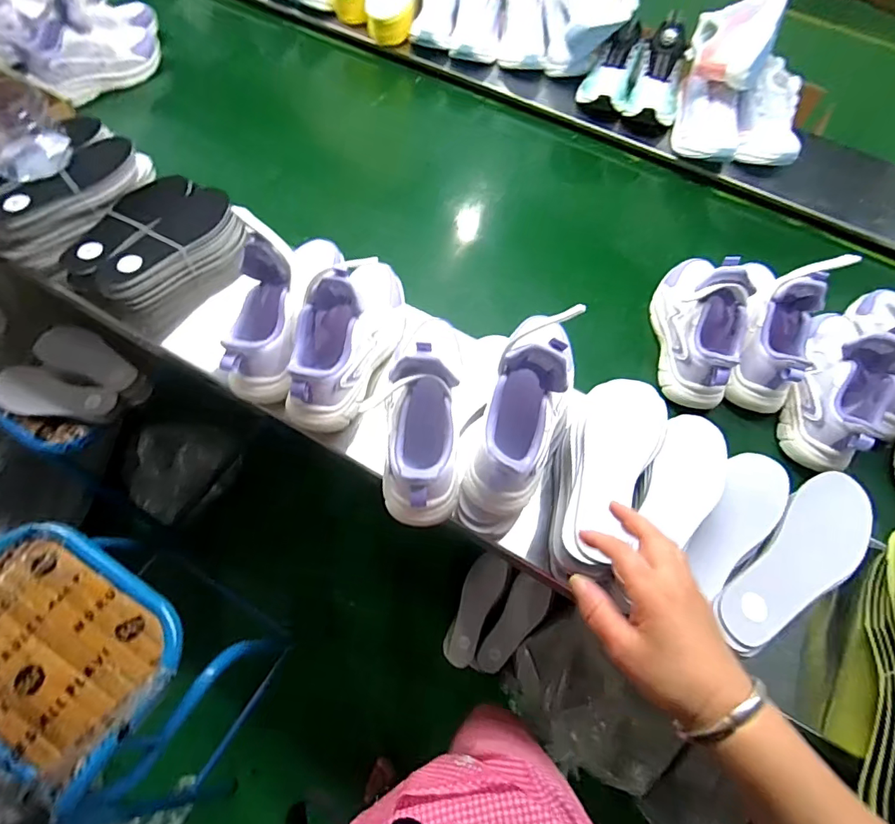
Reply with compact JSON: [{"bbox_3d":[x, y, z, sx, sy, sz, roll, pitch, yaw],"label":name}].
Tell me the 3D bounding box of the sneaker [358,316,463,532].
[{"bbox_3d":[-0.013,-0.004,0.504,0.099,0.120,0.221,3,63,-2],"label":"sneaker"}]

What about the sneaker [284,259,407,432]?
[{"bbox_3d":[-0.121,-0.113,0.578,0.099,0.113,0.256,9,63,1],"label":"sneaker"}]

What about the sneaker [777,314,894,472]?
[{"bbox_3d":[0.523,-0.052,0.628,0.084,0.114,0.254,23,64,8],"label":"sneaker"}]

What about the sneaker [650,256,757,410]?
[{"bbox_3d":[0.358,-0.137,0.658,0.100,0.127,0.243,7,63,0],"label":"sneaker"}]

